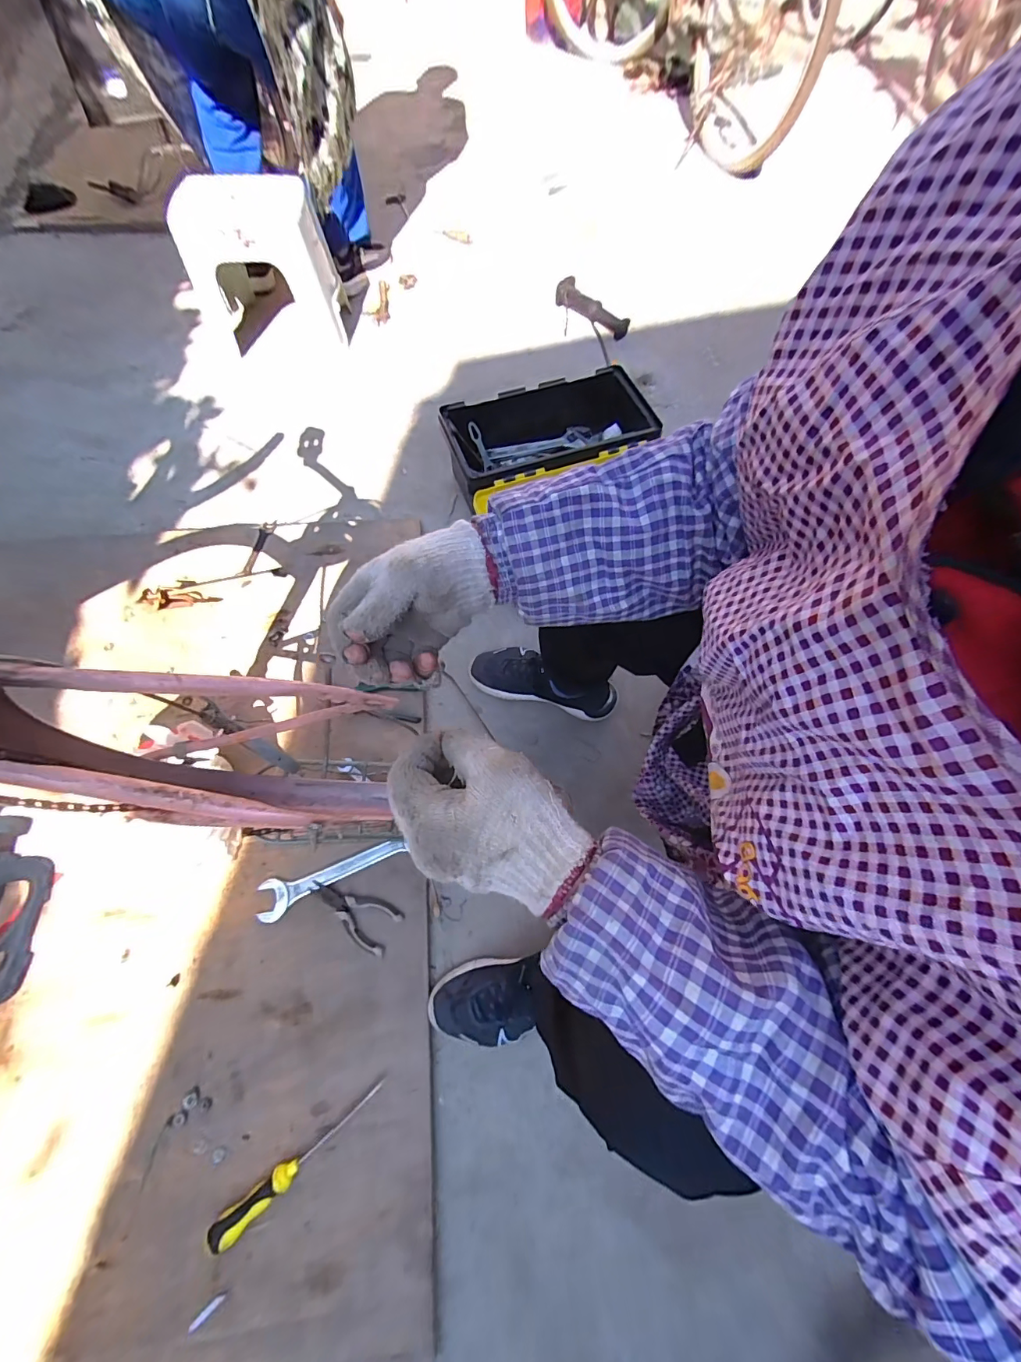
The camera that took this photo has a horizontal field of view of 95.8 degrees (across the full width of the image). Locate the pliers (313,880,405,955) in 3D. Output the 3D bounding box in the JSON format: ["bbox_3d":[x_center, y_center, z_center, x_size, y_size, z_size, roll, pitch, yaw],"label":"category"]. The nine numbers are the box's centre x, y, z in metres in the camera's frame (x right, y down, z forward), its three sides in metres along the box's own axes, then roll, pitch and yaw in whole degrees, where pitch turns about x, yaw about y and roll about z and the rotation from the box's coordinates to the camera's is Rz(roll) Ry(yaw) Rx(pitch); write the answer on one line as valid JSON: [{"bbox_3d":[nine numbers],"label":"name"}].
[{"bbox_3d":[-0.249,0.361,0.725,0.148,0.022,0.068,27,69,10],"label":"pliers"}]

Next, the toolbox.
[{"bbox_3d":[0.111,-0.533,1.052,0.487,0.157,0.238,-19,69,-9],"label":"toolbox"}]

